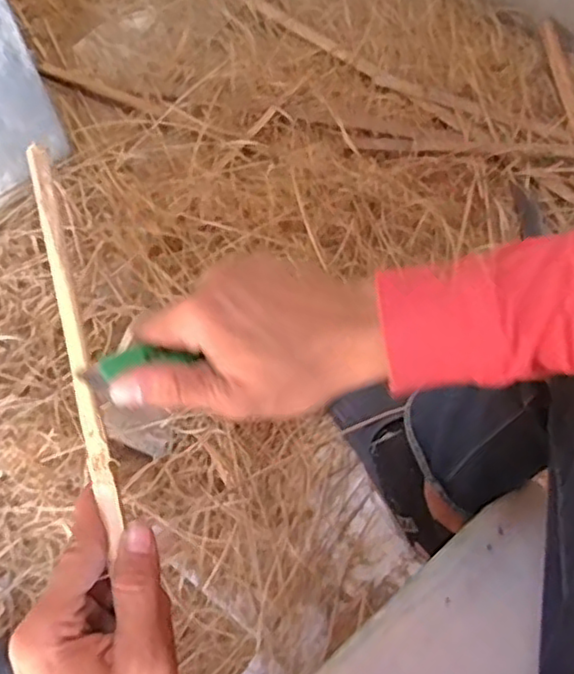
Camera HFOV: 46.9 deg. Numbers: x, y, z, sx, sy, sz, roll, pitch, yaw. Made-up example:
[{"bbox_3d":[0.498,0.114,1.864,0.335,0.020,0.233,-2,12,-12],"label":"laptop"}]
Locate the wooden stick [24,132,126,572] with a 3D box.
[{"bbox_3d":[-0.112,-0.001,0.348,0.012,0.006,0.211,-14,82,-5],"label":"wooden stick"}]

